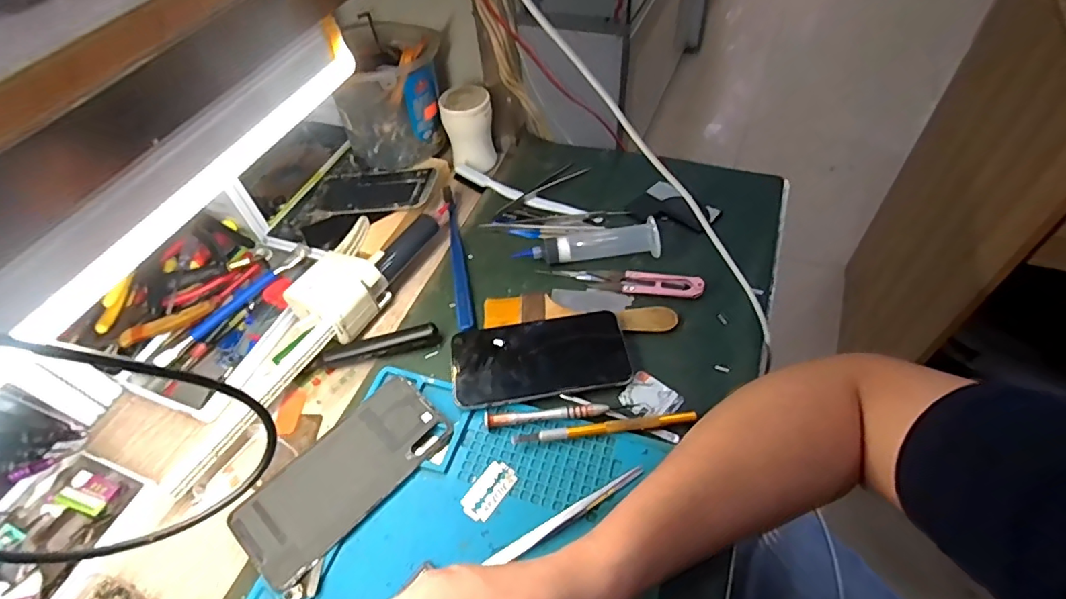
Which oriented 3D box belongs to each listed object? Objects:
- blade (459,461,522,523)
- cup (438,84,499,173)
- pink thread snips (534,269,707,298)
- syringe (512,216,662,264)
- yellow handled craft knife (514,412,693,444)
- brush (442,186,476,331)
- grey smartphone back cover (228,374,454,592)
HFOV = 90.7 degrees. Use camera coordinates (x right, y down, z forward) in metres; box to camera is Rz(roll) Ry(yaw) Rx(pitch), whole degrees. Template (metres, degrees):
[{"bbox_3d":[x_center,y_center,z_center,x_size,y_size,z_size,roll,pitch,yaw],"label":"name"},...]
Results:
[{"bbox_3d":[-0.031,0.135,0.373,0.025,0.004,0.042,31,61,26],"label":"blade"},{"bbox_3d":[-0.069,-0.184,0.580,0.053,0.080,0.049,-11,52,-3],"label":"cup"},{"bbox_3d":[0.080,-0.022,0.478,0.143,0.009,0.028,9,54,12],"label":"pink thread snips"},{"bbox_3d":[0.053,-0.056,0.500,0.129,0.024,0.039,-5,52,2],"label":"syringe"},{"bbox_3d":[0.052,0.096,0.389,0.134,0.011,0.009,-7,52,0],"label":"yellow handled craft knife"},{"bbox_3d":[-0.073,-0.043,0.514,0.015,0.016,0.187,-11,52,-3],"label":"brush"},{"bbox_3d":[-0.135,0.125,0.382,0.069,0.006,0.151,40,64,19],"label":"grey smartphone back cover"}]

